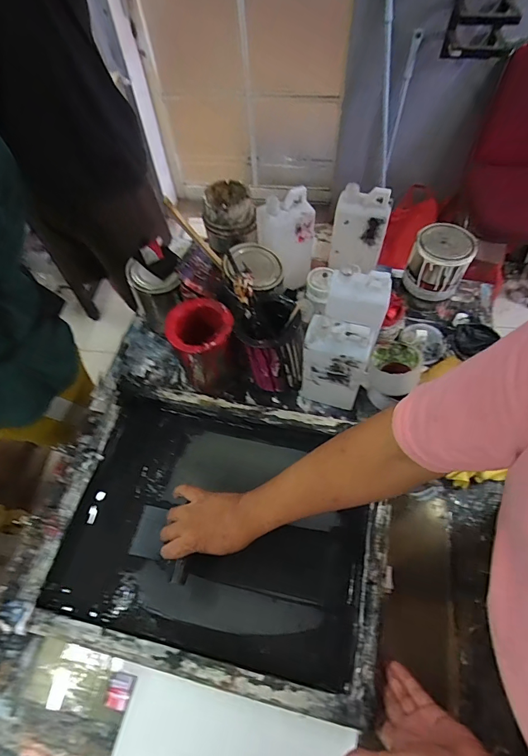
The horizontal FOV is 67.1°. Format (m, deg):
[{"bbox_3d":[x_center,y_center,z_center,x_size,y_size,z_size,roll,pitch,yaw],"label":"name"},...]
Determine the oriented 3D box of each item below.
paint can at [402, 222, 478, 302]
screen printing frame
[{"bbox_3d":[0.338,-0.226,0.776,0.104,0.101,0.106,-1,60,2],"label":"paint can"},{"bbox_3d":[-0.068,0.221,0.617,0.492,0.053,0.389,10,61,8],"label":"screen printing frame"}]

